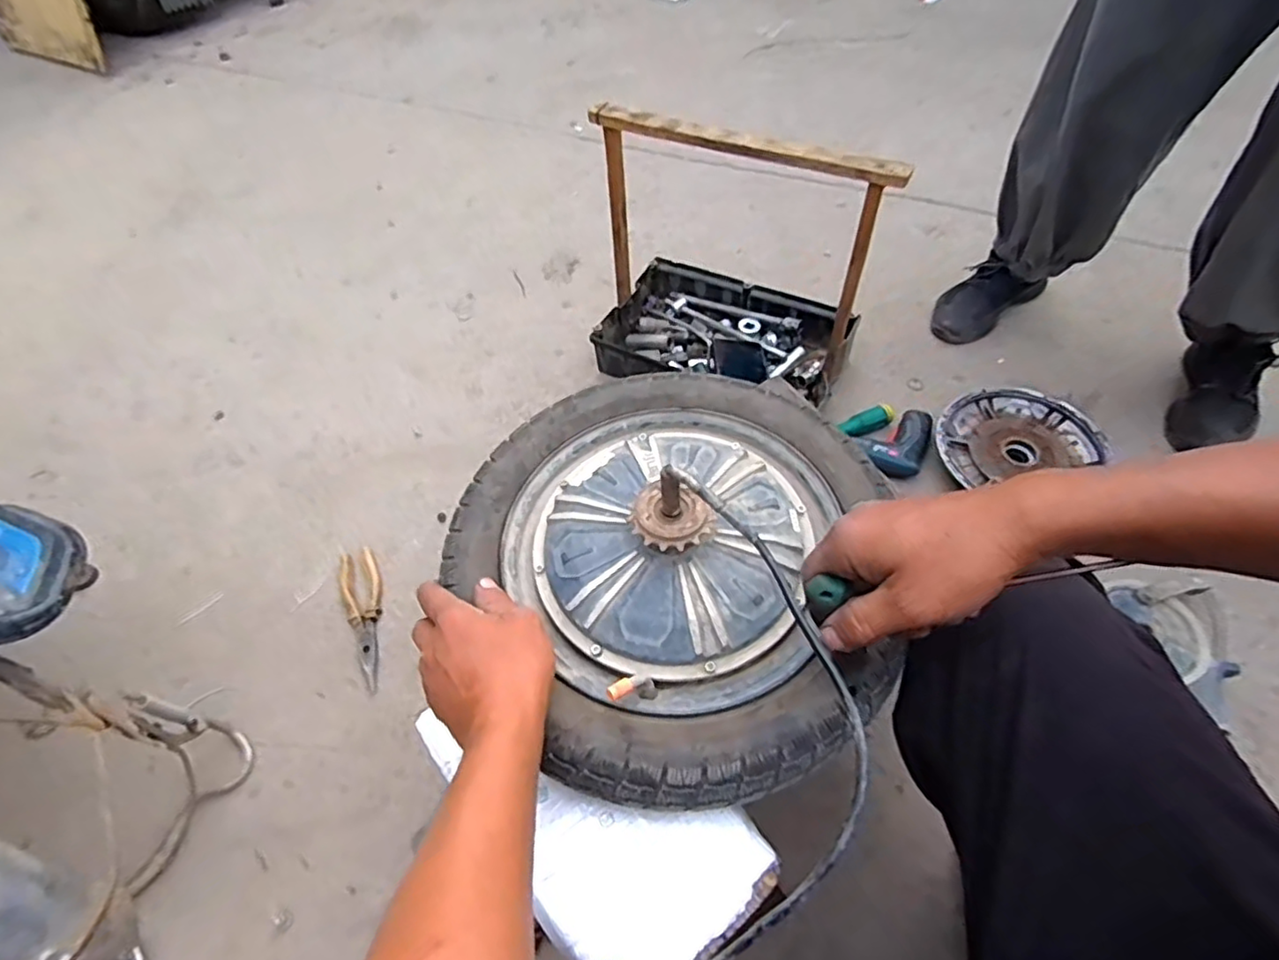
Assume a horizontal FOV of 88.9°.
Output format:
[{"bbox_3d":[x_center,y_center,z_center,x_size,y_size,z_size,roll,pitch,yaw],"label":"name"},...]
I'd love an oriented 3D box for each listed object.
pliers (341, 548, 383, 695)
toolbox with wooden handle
[{"bbox_3d":[-0.360,0.179,0.861,0.049,0.013,0.205,-19,55,-9],"label":"pliers"},{"bbox_3d":[0.136,-0.317,0.937,0.395,0.385,0.242,18,58,17],"label":"toolbox with wooden handle"}]

